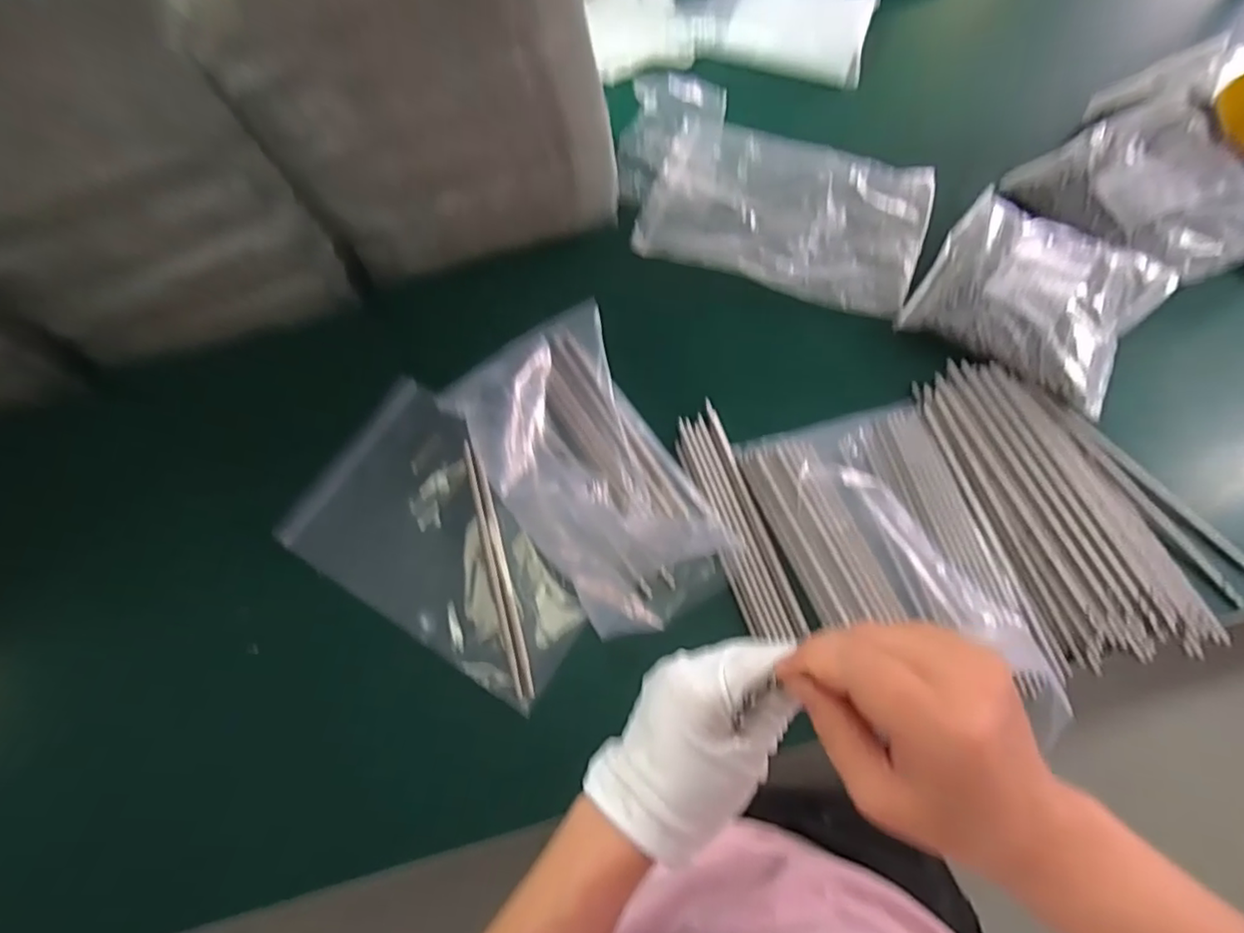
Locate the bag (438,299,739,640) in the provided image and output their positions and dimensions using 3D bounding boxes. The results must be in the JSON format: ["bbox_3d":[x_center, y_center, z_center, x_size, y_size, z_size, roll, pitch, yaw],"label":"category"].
[{"bbox_3d":[-0.034,0.000,0.594,0.173,0.036,0.316,-28,70,-8],"label":"bag"}]

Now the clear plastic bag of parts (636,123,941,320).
[{"bbox_3d":[0.182,-0.285,0.701,0.293,0.026,0.196,20,71,10],"label":"clear plastic bag of parts"}]

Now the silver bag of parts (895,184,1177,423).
[{"bbox_3d":[0.411,-0.173,0.618,0.198,0.035,0.183,34,74,14],"label":"silver bag of parts"}]

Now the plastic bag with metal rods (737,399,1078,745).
[{"bbox_3d":[0.235,0.083,0.545,0.172,0.020,0.289,-16,66,-2],"label":"plastic bag with metal rods"}]

